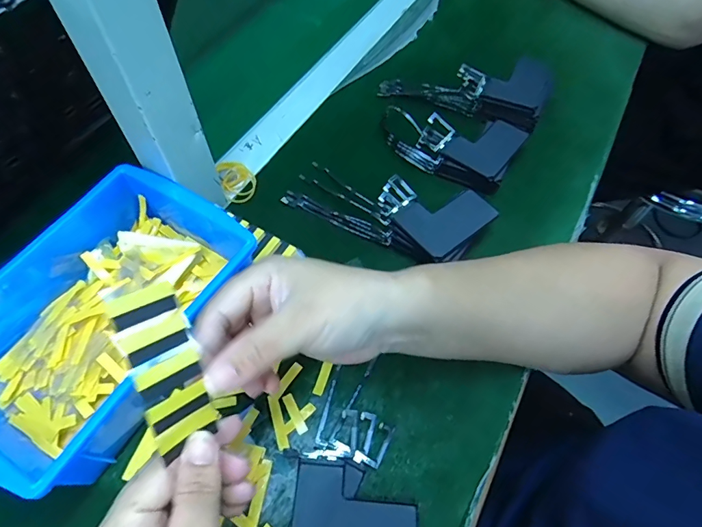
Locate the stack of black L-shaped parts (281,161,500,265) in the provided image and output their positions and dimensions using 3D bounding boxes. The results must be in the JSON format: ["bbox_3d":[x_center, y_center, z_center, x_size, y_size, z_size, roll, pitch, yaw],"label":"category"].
[{"bbox_3d":[0.031,-0.054,0.385,0.176,0.029,0.077,28,62,15],"label":"stack of black L-shaped parts"}]

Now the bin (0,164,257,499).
[{"bbox_3d":[-0.180,0.034,0.305,0.143,0.068,0.200,28,62,15],"label":"bin"}]

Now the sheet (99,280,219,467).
[{"bbox_3d":[-0.086,0.047,0.195,0.007,0.080,0.030,-2,17,41],"label":"sheet"}]

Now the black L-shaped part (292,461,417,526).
[{"bbox_3d":[0.002,0.155,0.261,0.074,0.004,0.055,4,59,1],"label":"black L-shaped part"}]

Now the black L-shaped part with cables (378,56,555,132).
[{"bbox_3d":[0.125,-0.197,0.463,0.178,0.037,0.084,19,61,10],"label":"black L-shaped part with cables"}]

